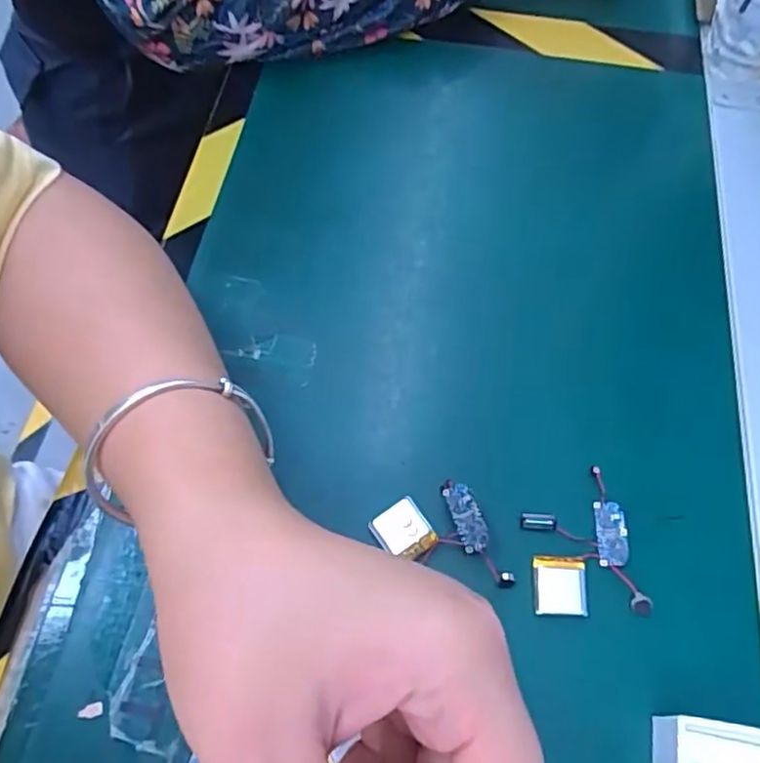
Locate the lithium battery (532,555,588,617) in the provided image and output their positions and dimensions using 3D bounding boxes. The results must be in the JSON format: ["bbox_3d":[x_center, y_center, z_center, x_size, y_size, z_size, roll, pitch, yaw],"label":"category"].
[{"bbox_3d":[0.075,0.085,0.270,0.022,0.004,0.023,5,62,-1],"label":"lithium battery"}]

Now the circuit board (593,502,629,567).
[{"bbox_3d":[0.100,0.066,0.281,0.013,0.004,0.027,3,62,-2],"label":"circuit board"}]

